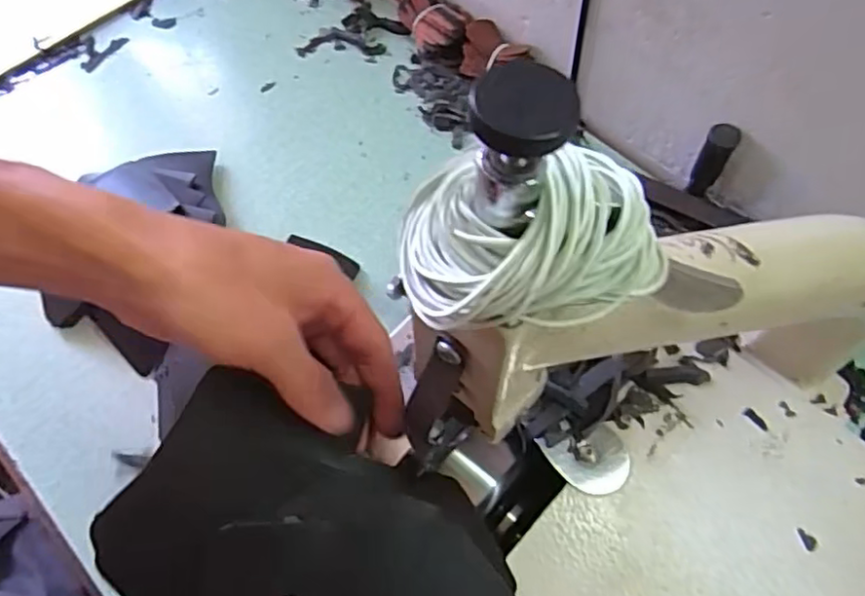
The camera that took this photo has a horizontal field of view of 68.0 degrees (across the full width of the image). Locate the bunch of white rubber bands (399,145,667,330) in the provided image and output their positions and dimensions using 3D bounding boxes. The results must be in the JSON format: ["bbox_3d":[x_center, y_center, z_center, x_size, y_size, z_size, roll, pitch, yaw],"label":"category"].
[{"bbox_3d":[0.026,-0.014,0.170,0.068,0.034,0.043,4,62,3],"label":"bunch of white rubber bands"}]

